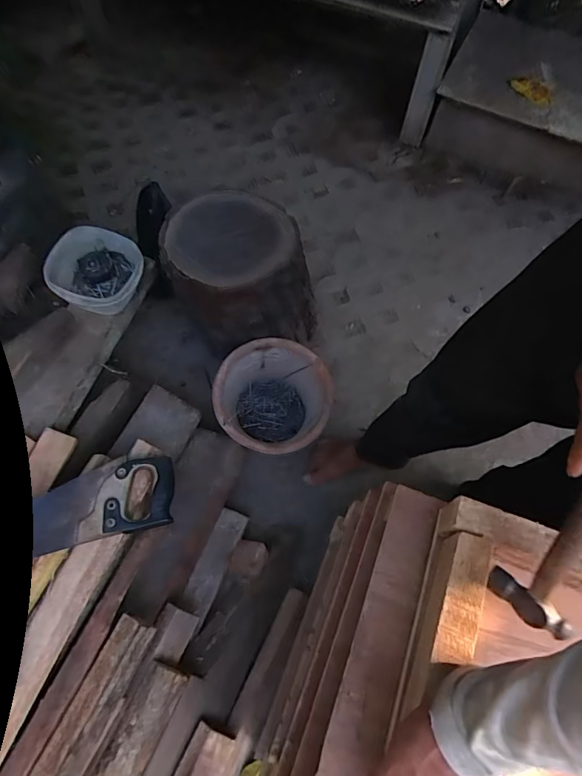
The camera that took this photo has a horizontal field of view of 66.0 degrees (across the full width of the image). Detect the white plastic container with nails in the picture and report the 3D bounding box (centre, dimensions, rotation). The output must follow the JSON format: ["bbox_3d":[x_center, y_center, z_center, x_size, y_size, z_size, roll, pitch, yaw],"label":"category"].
[{"bbox_3d":[-0.390,-0.236,0.901,0.170,0.079,0.173,1,64,-3],"label":"white plastic container with nails"}]

